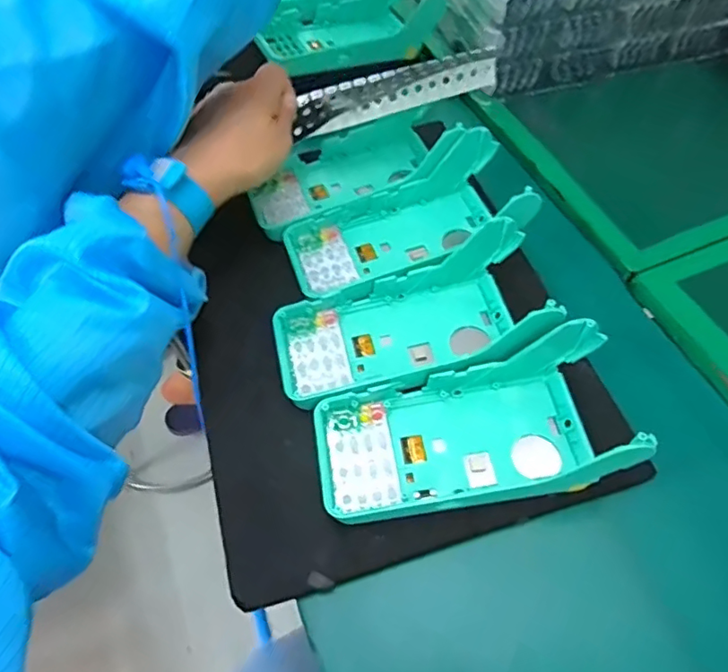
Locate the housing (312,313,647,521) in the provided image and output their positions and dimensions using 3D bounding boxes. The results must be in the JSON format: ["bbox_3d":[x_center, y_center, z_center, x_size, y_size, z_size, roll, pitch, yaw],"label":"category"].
[{"bbox_3d":[0.057,0.050,0.310,0.162,0.057,0.082,-10,58,-3],"label":"housing"}]

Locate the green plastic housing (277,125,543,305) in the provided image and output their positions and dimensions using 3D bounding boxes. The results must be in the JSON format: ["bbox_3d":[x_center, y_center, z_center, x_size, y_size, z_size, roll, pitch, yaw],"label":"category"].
[{"bbox_3d":[0.030,-0.083,0.394,0.167,0.051,0.088,-16,59,-7],"label":"green plastic housing"}]

